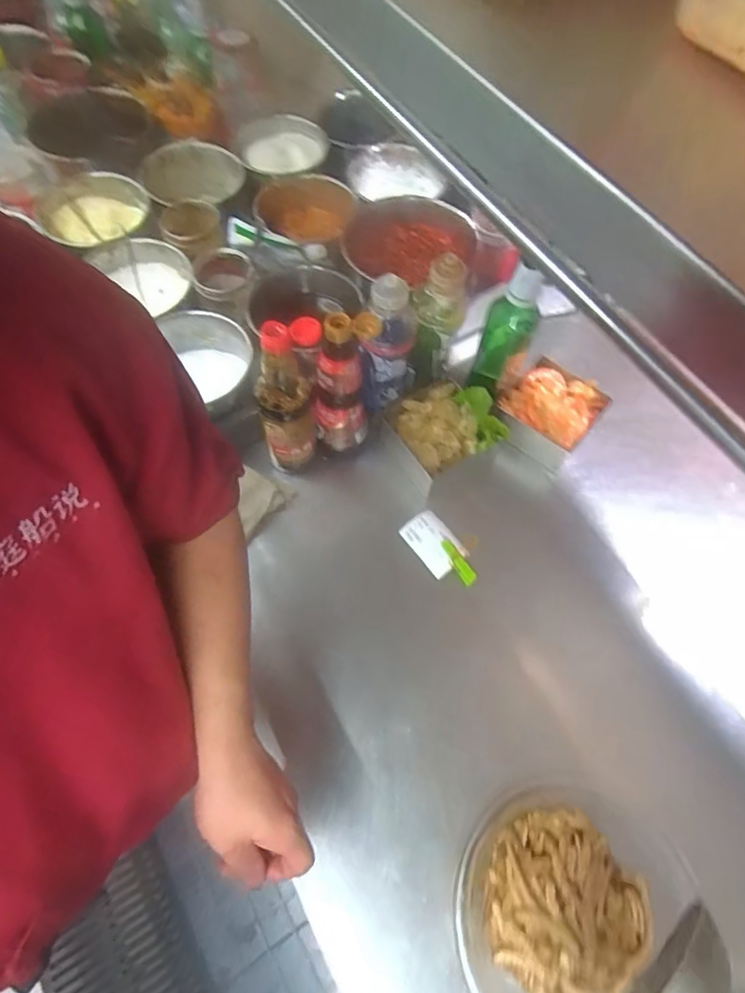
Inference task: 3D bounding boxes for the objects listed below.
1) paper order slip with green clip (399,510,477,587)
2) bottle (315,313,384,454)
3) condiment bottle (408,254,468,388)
[{"bbox_3d":[0.085,0.069,0.681,0.050,0.015,0.109,-38,71,-5],"label":"paper order slip with green clip"},{"bbox_3d":[-0.033,-0.133,0.670,0.066,0.212,0.075,11,64,3],"label":"bottle"},{"bbox_3d":[0.082,-0.222,0.687,0.066,0.180,0.065,7,64,1],"label":"condiment bottle"}]

